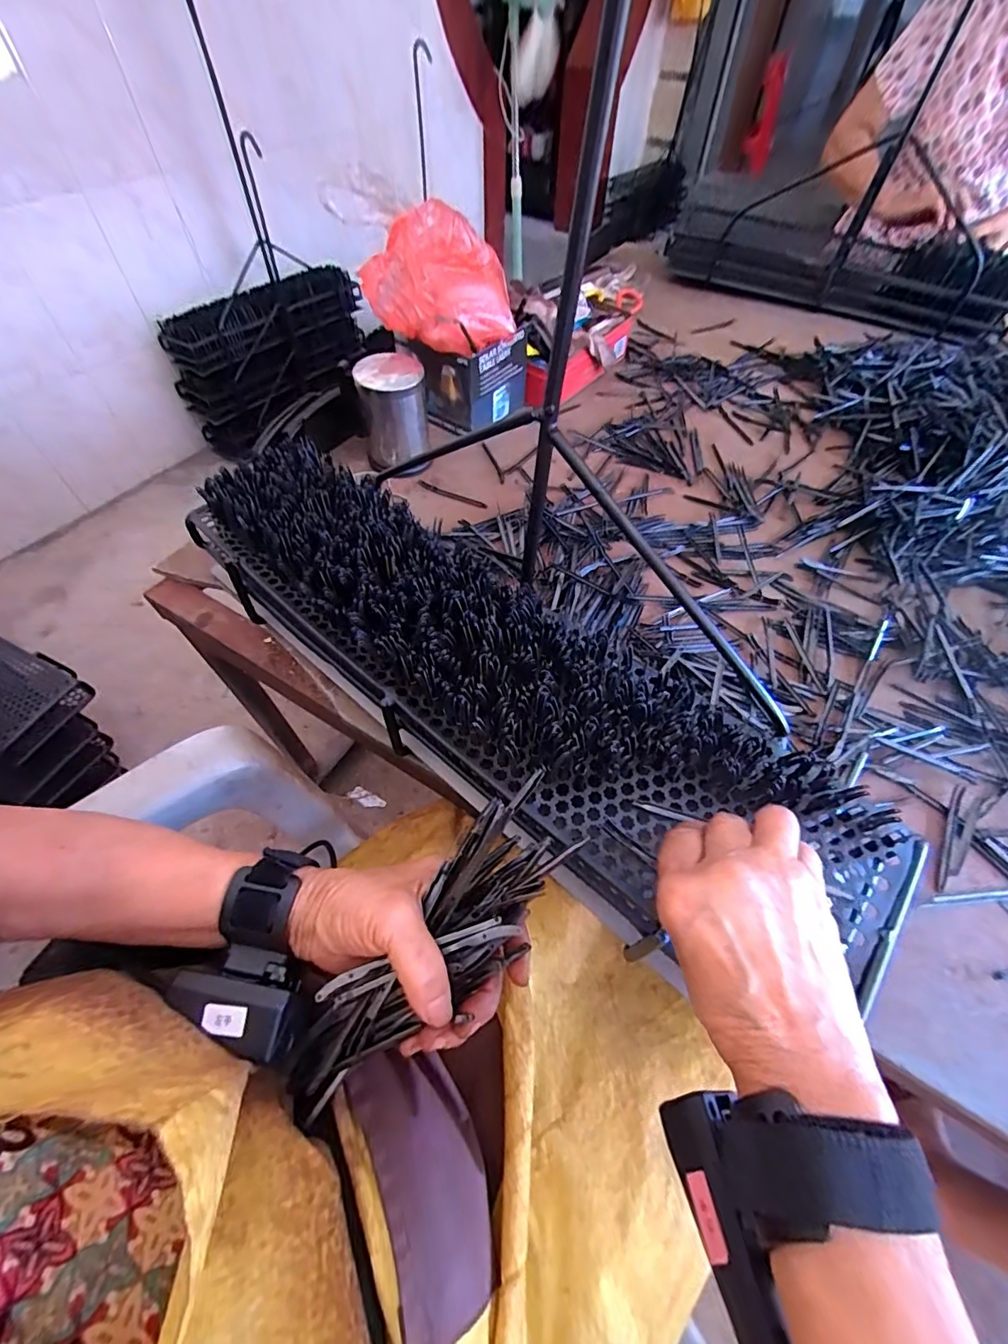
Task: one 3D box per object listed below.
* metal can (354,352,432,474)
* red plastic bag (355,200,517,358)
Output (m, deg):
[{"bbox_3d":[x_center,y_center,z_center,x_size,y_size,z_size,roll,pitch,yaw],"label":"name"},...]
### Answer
[{"bbox_3d":[-0.134,-0.309,0.611,0.080,0.118,0.088,0,57,0],"label":"metal can"},{"bbox_3d":[-0.074,-0.463,0.589,0.173,0.112,0.126,-3,56,-3],"label":"red plastic bag"}]

